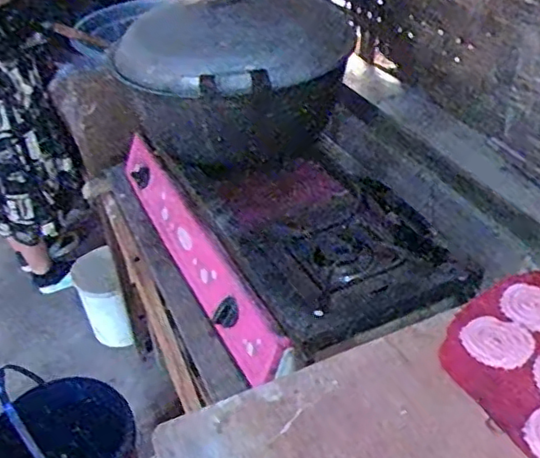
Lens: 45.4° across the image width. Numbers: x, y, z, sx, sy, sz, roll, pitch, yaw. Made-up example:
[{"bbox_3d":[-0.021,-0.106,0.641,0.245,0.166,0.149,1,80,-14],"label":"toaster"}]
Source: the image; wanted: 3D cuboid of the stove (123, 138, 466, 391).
[{"bbox_3d":[0.011,-0.020,1.138,0.361,0.114,0.688,-20,41,-18],"label":"stove"}]

